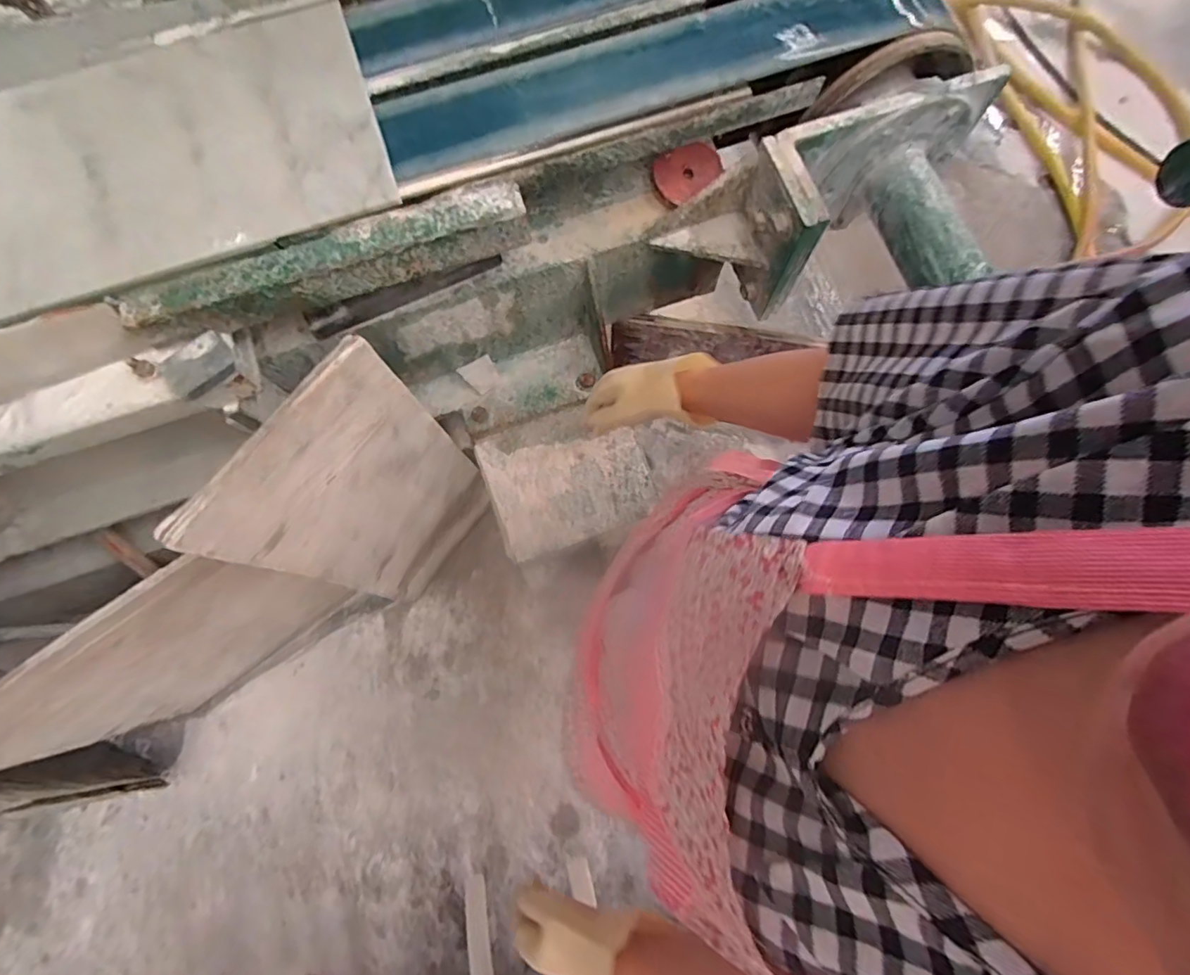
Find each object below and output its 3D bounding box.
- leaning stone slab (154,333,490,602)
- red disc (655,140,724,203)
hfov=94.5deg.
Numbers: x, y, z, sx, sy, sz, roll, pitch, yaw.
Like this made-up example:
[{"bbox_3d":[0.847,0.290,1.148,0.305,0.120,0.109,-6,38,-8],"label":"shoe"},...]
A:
[{"bbox_3d":[-0.348,0.033,0.937,0.027,0.686,0.309,36,79,12],"label":"leaning stone slab"},{"bbox_3d":[0.126,-0.442,0.765,0.084,0.013,0.072,-37,95,14],"label":"red disc"}]

